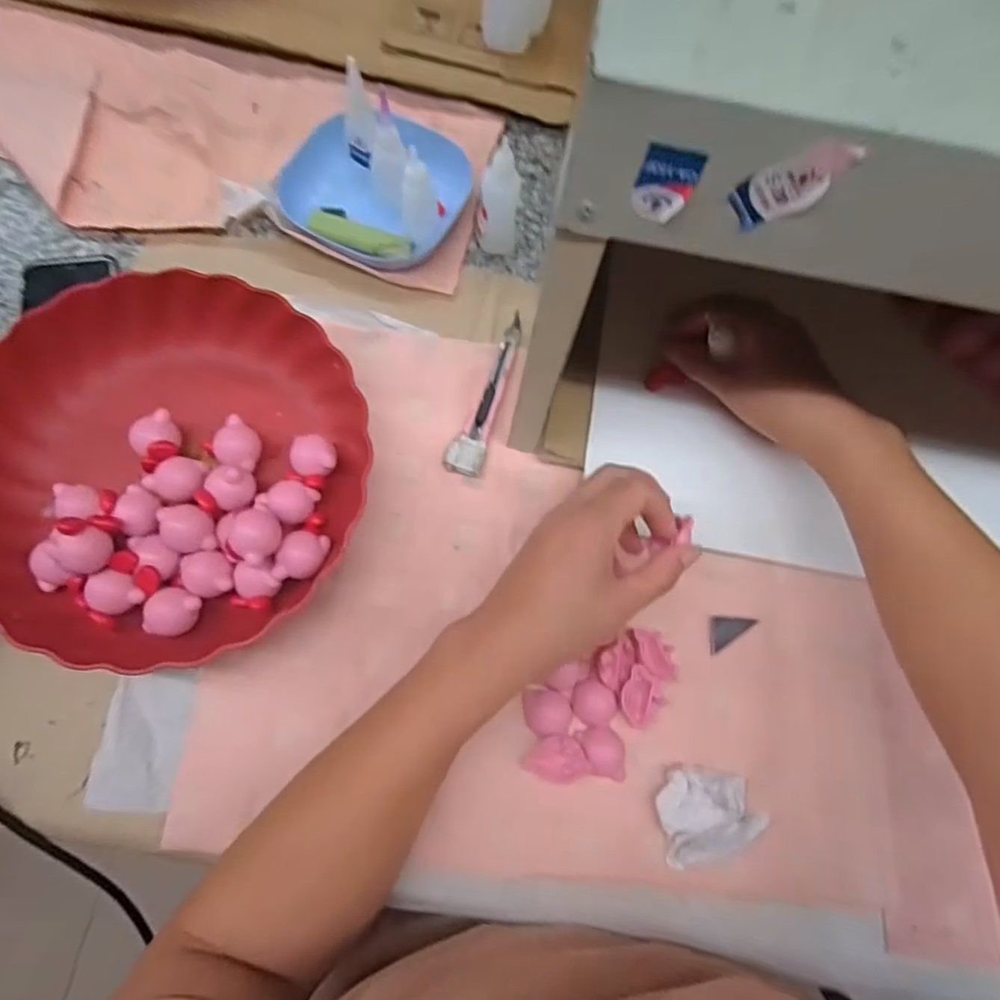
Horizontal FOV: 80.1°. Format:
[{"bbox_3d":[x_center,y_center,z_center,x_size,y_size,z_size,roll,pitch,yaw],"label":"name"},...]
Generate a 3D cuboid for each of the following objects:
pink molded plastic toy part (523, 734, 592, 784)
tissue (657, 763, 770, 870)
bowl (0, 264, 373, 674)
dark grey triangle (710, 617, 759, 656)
[{"bbox_3d":[0.035,0.157,0.361,0.037,0.014,0.026,9,70,-1],"label":"pink molded plastic toy part"},{"bbox_3d":[0.122,0.181,0.351,0.060,0.015,0.050,-15,72,-9],"label":"tissue"},{"bbox_3d":[-0.212,-0.020,0.374,0.229,0.071,0.231,1,70,-4],"label":"bowl"},{"bbox_3d":[0.152,0.084,0.395,0.037,0.004,0.018,-29,75,-14],"label":"dark grey triangle"}]

